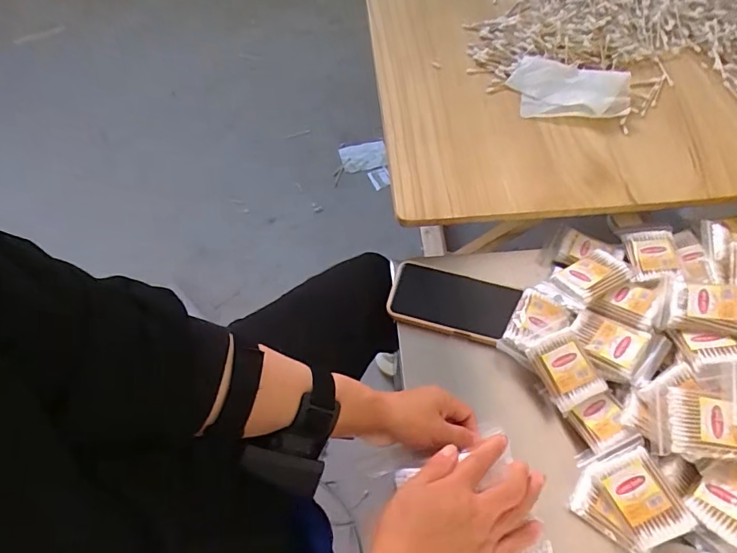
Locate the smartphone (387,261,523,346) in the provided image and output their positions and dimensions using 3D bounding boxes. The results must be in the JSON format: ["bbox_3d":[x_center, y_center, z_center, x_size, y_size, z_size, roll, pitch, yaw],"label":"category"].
[{"bbox_3d":[0.098,0.029,0.547,0.142,0.015,0.076,12,61,16],"label":"smartphone"}]

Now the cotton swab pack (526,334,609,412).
[{"bbox_3d":[0.207,0.098,0.485,0.055,0.020,0.068,-22,65,-10],"label":"cotton swab pack"}]

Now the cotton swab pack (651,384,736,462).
[{"bbox_3d":[0.304,0.133,0.423,0.081,0.017,0.060,-6,67,28],"label":"cotton swab pack"}]

